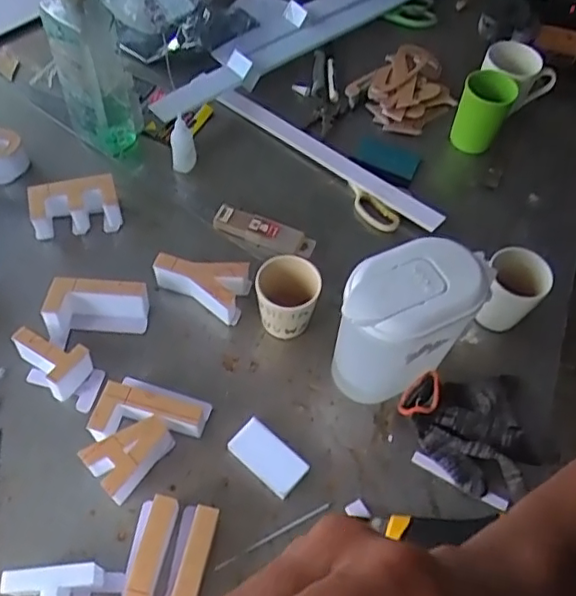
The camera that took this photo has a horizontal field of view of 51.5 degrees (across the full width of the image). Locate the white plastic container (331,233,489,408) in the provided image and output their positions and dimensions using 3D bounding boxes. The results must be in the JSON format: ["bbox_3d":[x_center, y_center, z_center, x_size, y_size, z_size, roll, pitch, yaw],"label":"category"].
[{"bbox_3d":[0.121,0.035,0.647,0.159,0.195,0.091,-22,61,-16],"label":"white plastic container"}]

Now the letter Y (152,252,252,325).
[{"bbox_3d":[-0.104,-0.025,0.753,0.118,0.061,0.068,26,60,13],"label":"letter Y"}]

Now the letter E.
[{"bbox_3d":[-0.285,-0.122,0.801,0.116,0.057,0.057,-9,58,-8],"label":"letter E"}]

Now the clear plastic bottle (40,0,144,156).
[{"bbox_3d":[-0.262,-0.318,0.792,0.092,0.287,0.069,-17,58,-13],"label":"clear plastic bottle"}]

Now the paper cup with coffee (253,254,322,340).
[{"bbox_3d":[-0.001,0.006,0.721,0.073,0.100,0.069,2,59,-4],"label":"paper cup with coffee"}]

